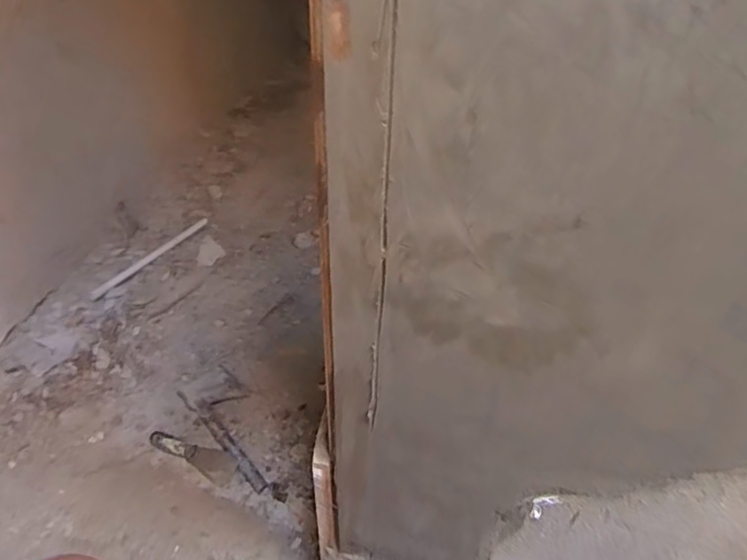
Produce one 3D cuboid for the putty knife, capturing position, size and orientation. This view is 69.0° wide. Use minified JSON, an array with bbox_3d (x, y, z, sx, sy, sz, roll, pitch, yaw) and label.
[{"bbox_3d":[-0.348,0.337,1.056,0.185,0.021,0.053,19,42,20],"label":"putty knife"}]

